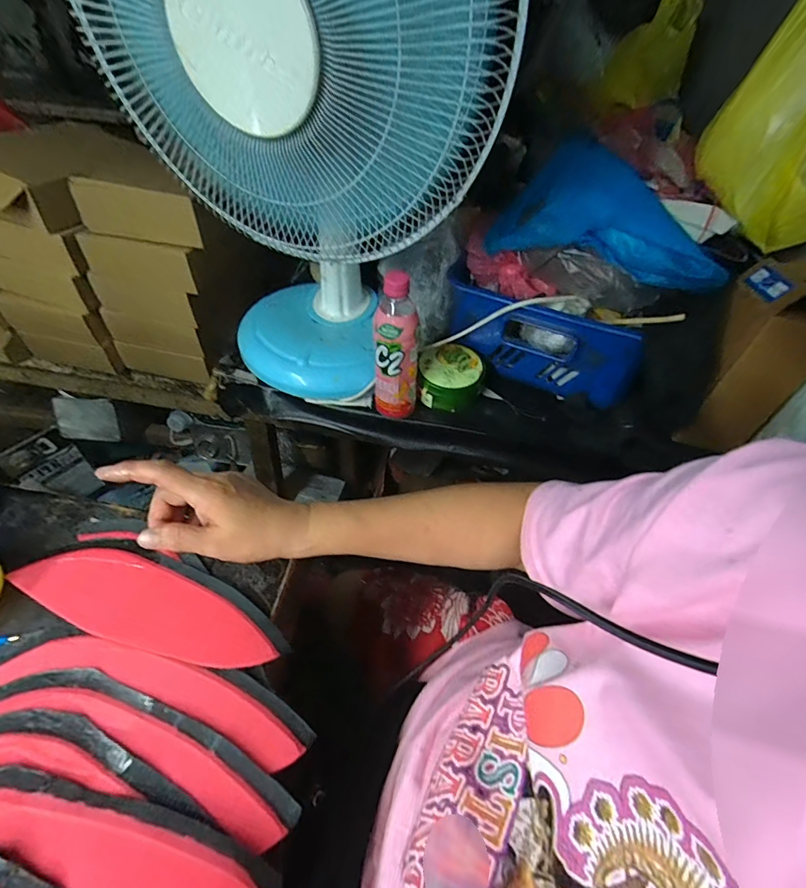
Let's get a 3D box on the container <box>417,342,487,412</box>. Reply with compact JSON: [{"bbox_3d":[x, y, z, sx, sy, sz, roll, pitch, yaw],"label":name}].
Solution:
[{"bbox_3d":[0.073,-0.104,0.643,0.101,0.062,0.093,15,49,9],"label":"container"}]

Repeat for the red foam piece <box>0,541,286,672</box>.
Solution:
[{"bbox_3d":[-0.192,0.121,0.322,0.208,0.011,0.067,17,49,10],"label":"red foam piece"}]

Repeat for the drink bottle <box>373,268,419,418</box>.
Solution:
[{"bbox_3d":[-0.007,-0.126,0.561,0.062,0.204,0.051,4,48,-1],"label":"drink bottle"}]

